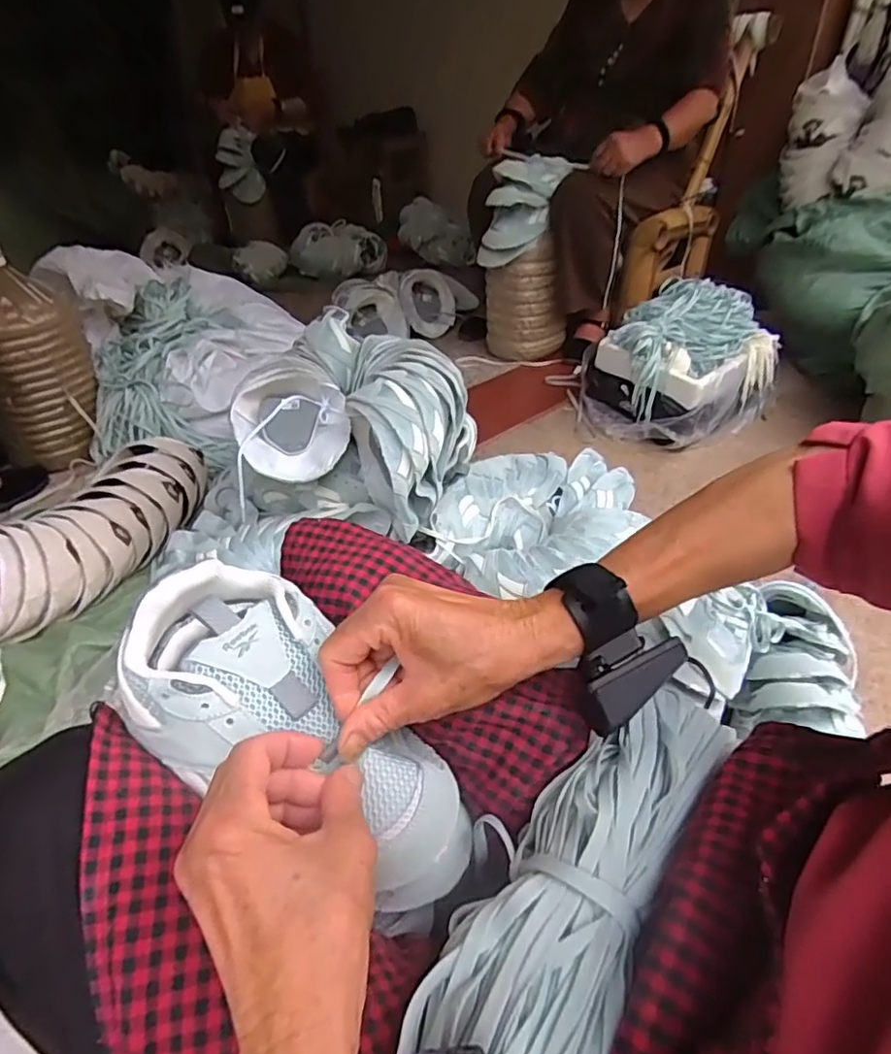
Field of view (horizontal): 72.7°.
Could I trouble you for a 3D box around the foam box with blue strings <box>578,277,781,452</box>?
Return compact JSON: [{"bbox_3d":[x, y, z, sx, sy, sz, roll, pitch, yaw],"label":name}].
[{"bbox_3d":[0.522,-0.372,1.394,0.404,0.264,0.317,-24,42,-27],"label":"foam box with blue strings"}]

